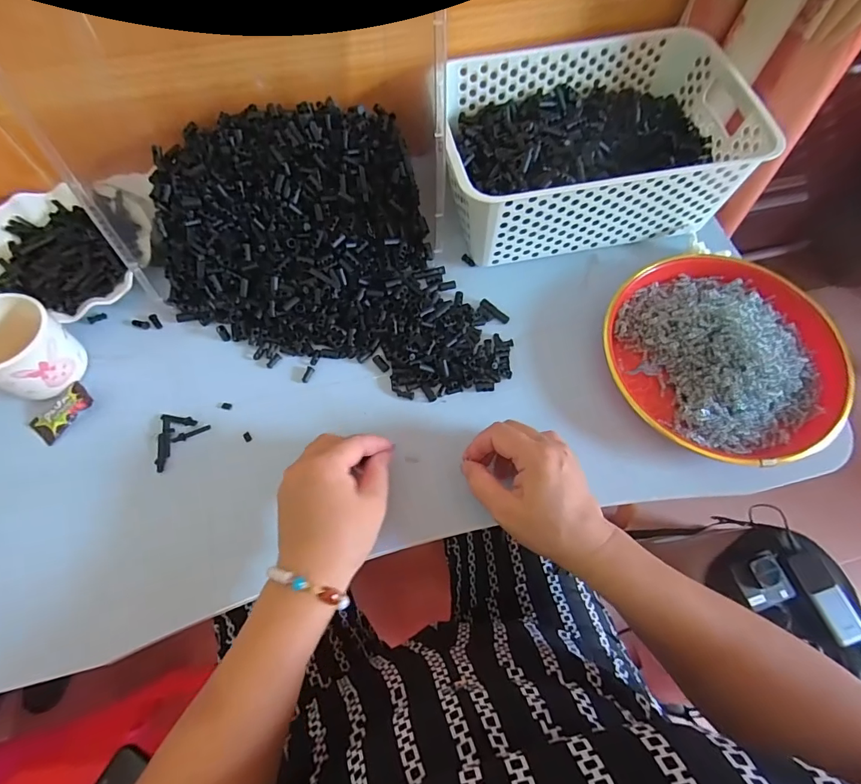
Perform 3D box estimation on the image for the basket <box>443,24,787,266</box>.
[{"bbox_3d":[0.161,-0.261,0.481,0.304,0.097,0.199,-9,66,-5],"label":"basket"}]

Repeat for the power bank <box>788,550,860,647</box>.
[{"bbox_3d":[0.617,0.317,0.692,0.050,0.016,0.133,-13,67,-7],"label":"power bank"}]

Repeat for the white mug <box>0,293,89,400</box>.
[{"bbox_3d":[-0.363,-0.029,0.390,0.072,0.067,0.095,33,69,13],"label":"white mug"}]

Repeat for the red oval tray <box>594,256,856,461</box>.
[{"bbox_3d":[0.281,-0.035,0.437,0.214,0.057,0.221,-37,71,-16],"label":"red oval tray"}]

